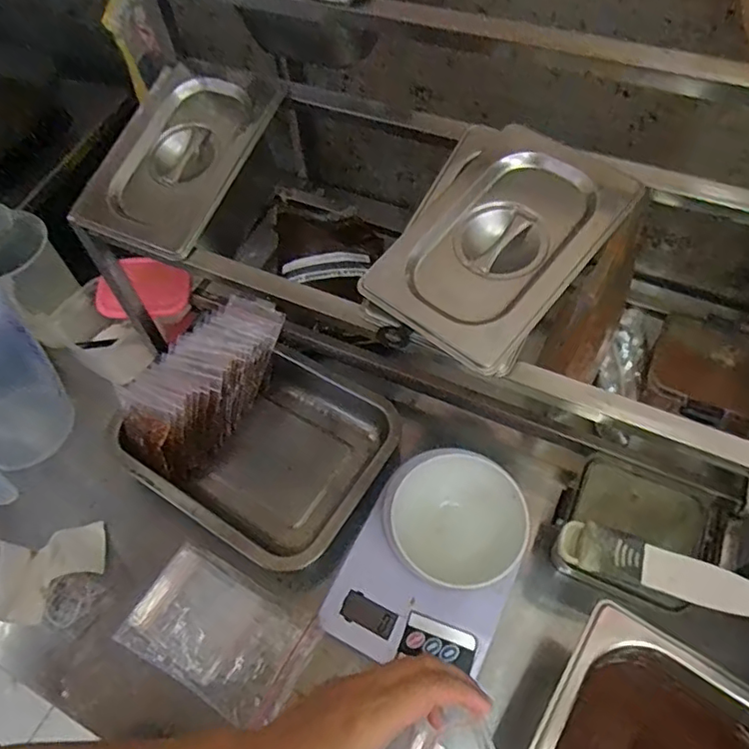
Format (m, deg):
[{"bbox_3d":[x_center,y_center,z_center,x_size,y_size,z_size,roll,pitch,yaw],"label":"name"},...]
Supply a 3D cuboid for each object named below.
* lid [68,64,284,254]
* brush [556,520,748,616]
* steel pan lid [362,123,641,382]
[{"bbox_3d":[-0.168,-0.187,0.478,0.128,0.027,0.179,23,76,15],"label":"lid"},{"bbox_3d":[0.251,0.161,0.434,0.216,0.016,0.034,19,79,6],"label":"brush"},{"bbox_3d":[0.087,-0.094,0.389,0.113,0.019,0.174,36,78,20],"label":"steel pan lid"}]

